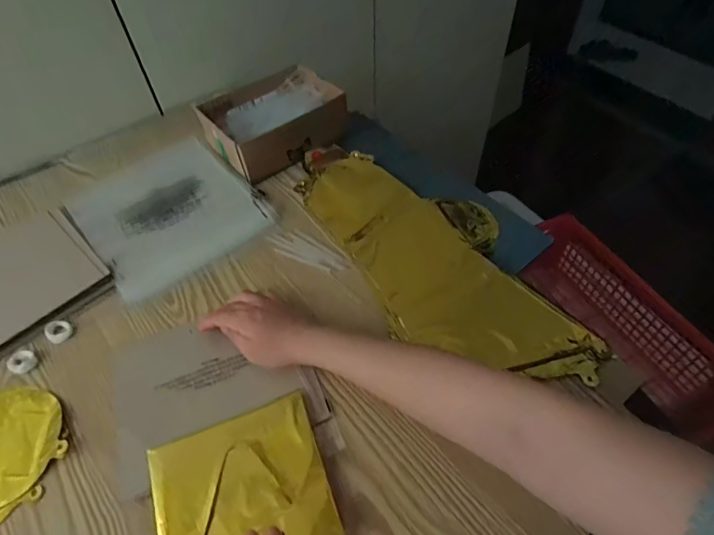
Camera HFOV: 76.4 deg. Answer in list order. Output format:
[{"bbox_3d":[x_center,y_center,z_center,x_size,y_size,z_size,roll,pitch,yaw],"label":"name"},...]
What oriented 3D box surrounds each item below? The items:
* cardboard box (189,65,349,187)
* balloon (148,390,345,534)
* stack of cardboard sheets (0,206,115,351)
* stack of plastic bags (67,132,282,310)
[{"bbox_3d":[-0.118,-0.211,0.662,0.200,0.064,0.128,-28,56,-18],"label":"cardboard box"},{"bbox_3d":[-0.098,0.188,0.385,0.142,0.012,0.130,-19,54,-11],"label":"balloon"},{"bbox_3d":[-0.420,0.020,0.538,0.204,0.011,0.168,-37,60,-23],"label":"stack of cardboard sheets"},{"bbox_3d":[-0.250,-0.079,0.608,0.206,0.012,0.221,-34,59,-22],"label":"stack of plastic bags"}]

